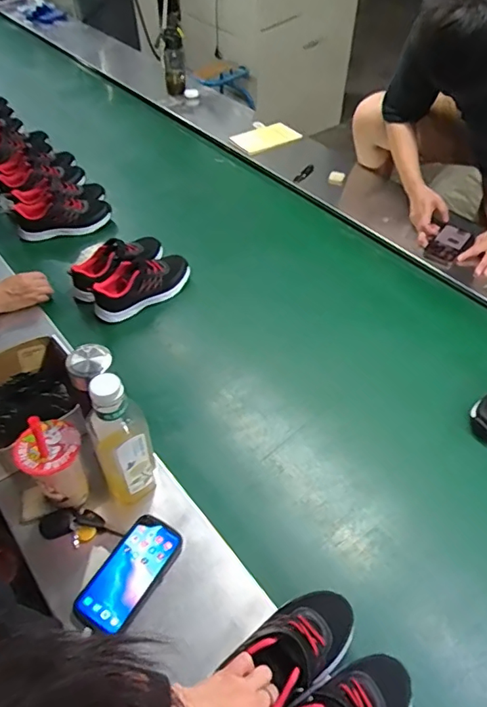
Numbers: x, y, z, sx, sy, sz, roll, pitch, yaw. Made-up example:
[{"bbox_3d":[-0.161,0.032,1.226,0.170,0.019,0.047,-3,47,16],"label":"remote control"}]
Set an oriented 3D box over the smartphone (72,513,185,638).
[{"bbox_3d":[-0.159,0.313,0.710,0.081,0.013,0.162,32,60,14],"label":"smartphone"}]

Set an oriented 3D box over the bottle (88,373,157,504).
[{"bbox_3d":[-0.180,0.131,0.733,0.075,0.260,0.087,-19,53,-16],"label":"bottle"}]

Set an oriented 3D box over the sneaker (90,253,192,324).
[{"bbox_3d":[-0.229,-0.159,1.124,0.234,0.106,0.083,-35,59,-27],"label":"sneaker"}]

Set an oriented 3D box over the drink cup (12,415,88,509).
[{"bbox_3d":[-0.276,0.151,0.724,0.084,0.202,0.081,1,50,-1],"label":"drink cup"}]

